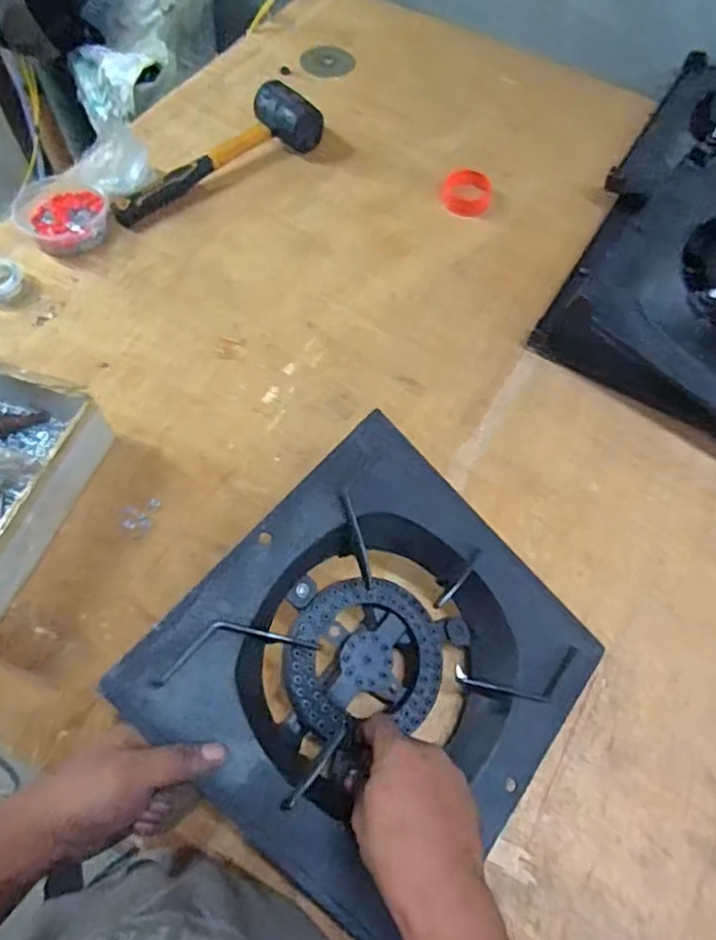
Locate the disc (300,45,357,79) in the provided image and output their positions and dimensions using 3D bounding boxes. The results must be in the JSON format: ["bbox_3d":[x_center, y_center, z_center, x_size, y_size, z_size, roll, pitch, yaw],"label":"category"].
[{"bbox_3d":[-0.052,-0.681,1.021,0.084,0.011,0.092,0,63,0],"label":"disc"}]

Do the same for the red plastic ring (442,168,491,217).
[{"bbox_3d":[0.152,-0.386,0.854,0.065,0.030,0.056,12,63,4],"label":"red plastic ring"}]

